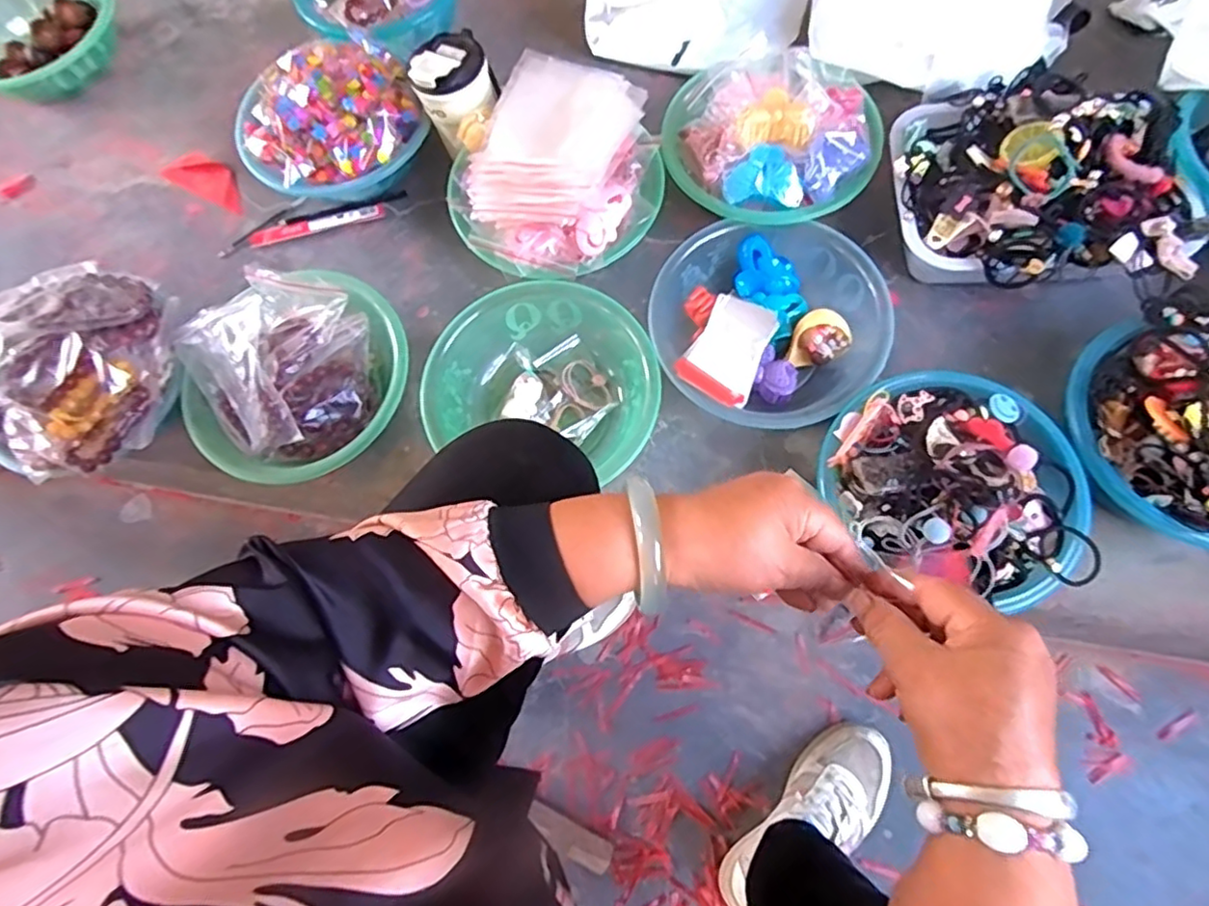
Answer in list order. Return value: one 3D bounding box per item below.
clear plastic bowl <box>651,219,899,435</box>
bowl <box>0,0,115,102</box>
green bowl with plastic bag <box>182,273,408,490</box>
[{"bbox_3d":[0.167,-0.131,0.663,0.227,0.077,0.224,-1,71,2],"label":"clear plastic bowl"},{"bbox_3d":[-0.818,-0.604,0.901,0.236,0.061,0.230,-1,71,4],"label":"bowl"},{"bbox_3d":[-0.326,-0.079,0.679,0.224,0.097,0.229,-1,71,4],"label":"green bowl with plastic bag"}]

